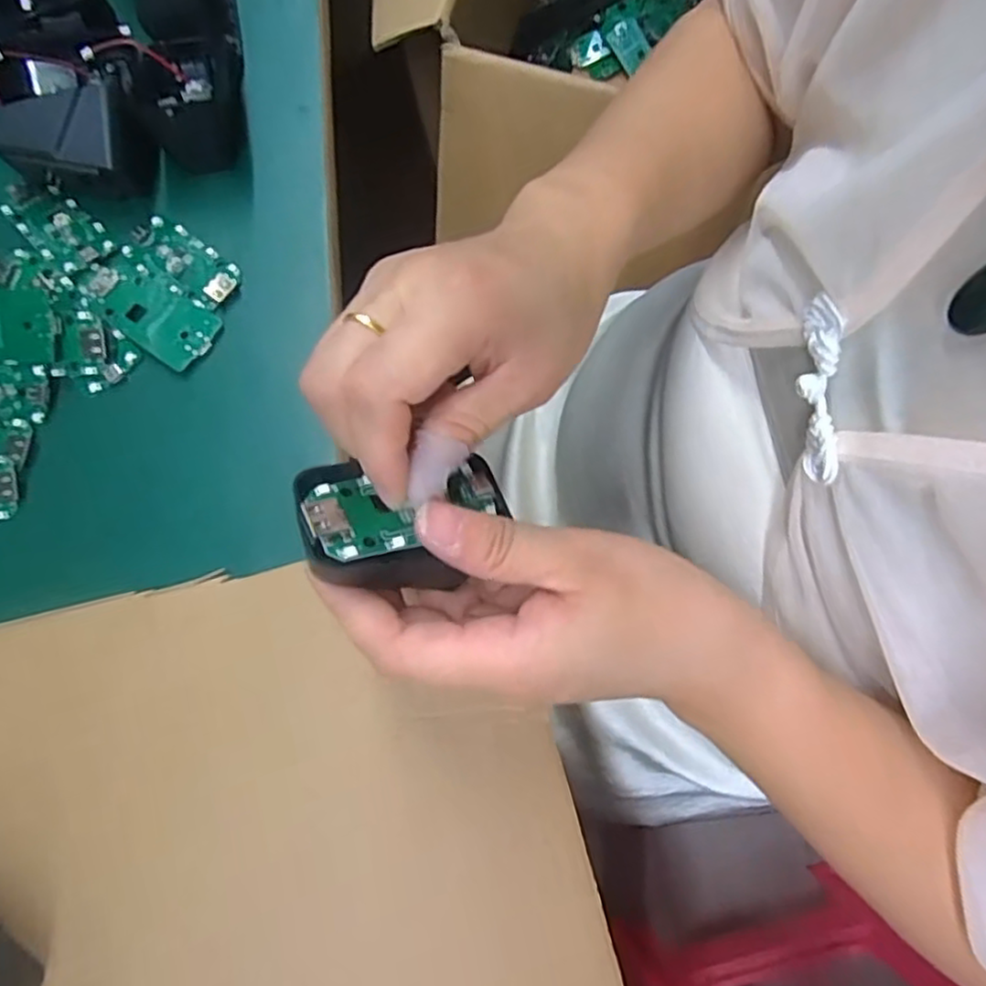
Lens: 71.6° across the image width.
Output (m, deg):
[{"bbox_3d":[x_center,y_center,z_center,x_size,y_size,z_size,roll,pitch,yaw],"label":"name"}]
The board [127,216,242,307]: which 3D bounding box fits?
[{"bbox_3d":[-0.154,-0.115,0.340,0.061,0.004,0.028,37,77,10],"label":"board"}]

